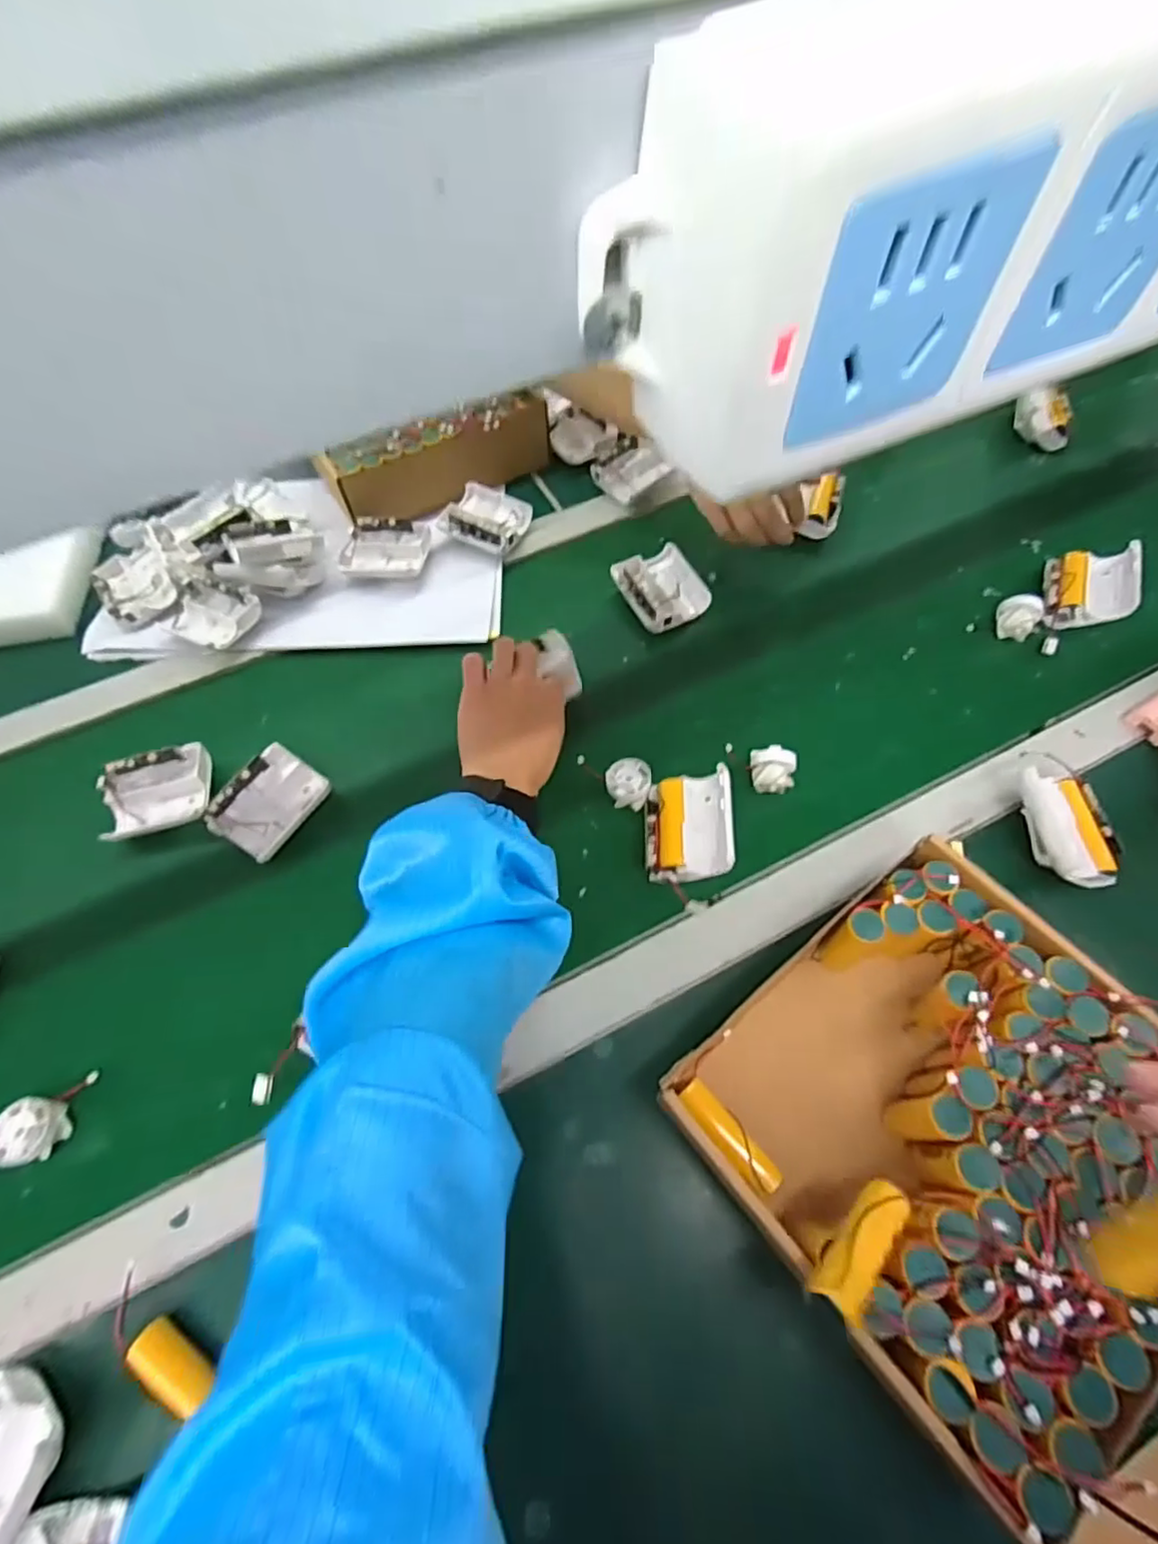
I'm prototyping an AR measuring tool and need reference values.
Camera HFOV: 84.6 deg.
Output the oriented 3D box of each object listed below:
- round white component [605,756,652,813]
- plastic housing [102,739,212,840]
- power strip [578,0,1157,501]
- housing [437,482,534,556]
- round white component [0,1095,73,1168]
[{"bbox_3d":[0.040,0.012,0.515,0.034,0.032,0.036,2,62,-4],"label":"round white component"},{"bbox_3d":[-0.346,0.015,0.526,0.083,0.034,0.066,-19,66,-14],"label":"plastic housing"},{"bbox_3d":[0.085,-0.096,0.103,0.168,0.054,0.030,-19,66,-14],"label":"power strip"},{"bbox_3d":[-0.095,-0.261,0.666,0.081,0.036,0.072,25,63,8],"label":"housing"},{"bbox_3d":[-0.348,0.227,0.402,0.029,0.031,0.035,-7,63,-8],"label":"round white component"}]

